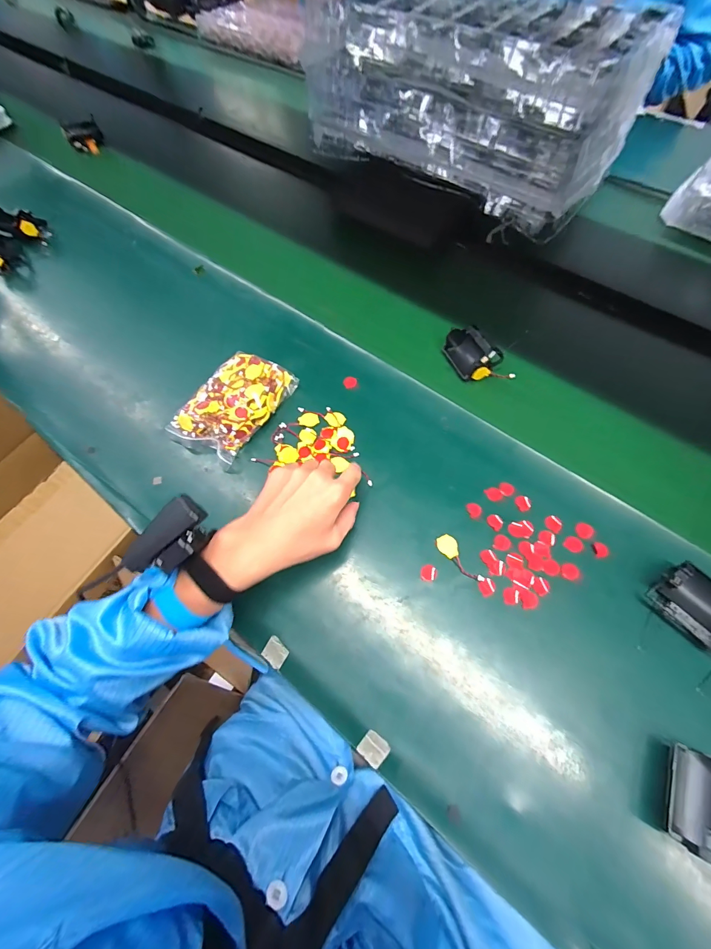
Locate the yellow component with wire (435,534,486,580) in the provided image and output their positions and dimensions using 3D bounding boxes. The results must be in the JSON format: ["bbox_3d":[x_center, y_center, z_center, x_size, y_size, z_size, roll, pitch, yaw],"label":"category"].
[{"bbox_3d":[0.109,0.089,0.394,0.021,0.008,0.059,-31,70,-13],"label":"yellow component with wire"}]

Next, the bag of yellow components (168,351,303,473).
[{"bbox_3d":[-0.153,-0.090,0.471,0.092,0.030,0.148,31,70,13],"label":"bag of yellow components"}]

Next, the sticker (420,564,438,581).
[{"bbox_3d":[0.077,0.103,0.392,0.017,0.004,0.018,0,66,0],"label":"sticker"}]

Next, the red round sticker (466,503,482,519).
[{"bbox_3d":[0.134,0.040,0.421,0.016,0.004,0.018,-17,67,-7],"label":"red round sticker"}]

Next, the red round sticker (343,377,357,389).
[{"bbox_3d":[-0.007,-0.124,0.503,0.018,0.004,0.018,1,75,-3],"label":"red round sticker"}]

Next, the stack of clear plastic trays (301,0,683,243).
[{"bbox_3d":[0.194,-0.649,0.632,0.505,0.190,0.268,33,70,16],"label":"stack of clear plastic trays"}]

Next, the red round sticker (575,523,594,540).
[{"bbox_3d":[0.249,0.060,0.404,0.018,0.004,0.018,0,66,0],"label":"red round sticker"}]

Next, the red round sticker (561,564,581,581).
[{"bbox_3d":[0.224,0.101,0.389,0.018,0.004,0.018,0,66,0],"label":"red round sticker"}]

